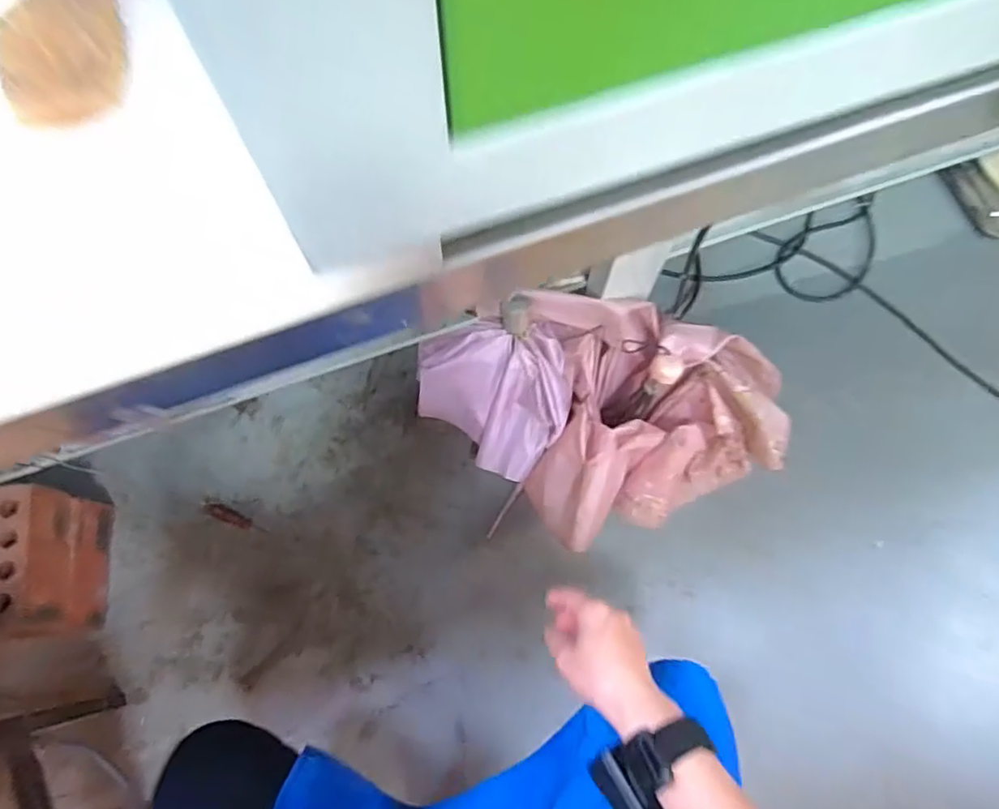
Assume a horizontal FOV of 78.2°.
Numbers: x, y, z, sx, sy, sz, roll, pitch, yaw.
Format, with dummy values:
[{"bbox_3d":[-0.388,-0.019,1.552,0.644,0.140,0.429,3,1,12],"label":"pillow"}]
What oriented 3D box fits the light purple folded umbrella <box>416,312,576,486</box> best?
[{"bbox_3d":[-0.012,-0.028,0.859,0.235,0.206,0.075,31,30,11],"label":"light purple folded umbrella"}]

